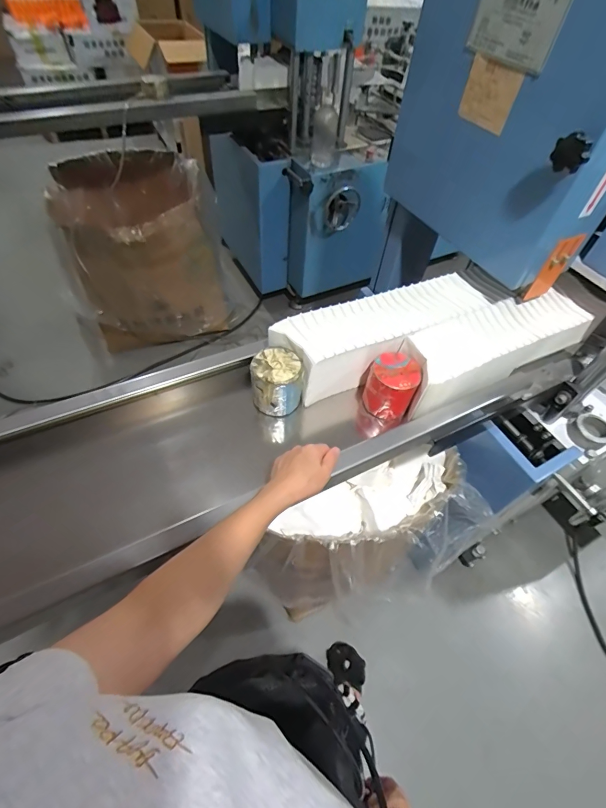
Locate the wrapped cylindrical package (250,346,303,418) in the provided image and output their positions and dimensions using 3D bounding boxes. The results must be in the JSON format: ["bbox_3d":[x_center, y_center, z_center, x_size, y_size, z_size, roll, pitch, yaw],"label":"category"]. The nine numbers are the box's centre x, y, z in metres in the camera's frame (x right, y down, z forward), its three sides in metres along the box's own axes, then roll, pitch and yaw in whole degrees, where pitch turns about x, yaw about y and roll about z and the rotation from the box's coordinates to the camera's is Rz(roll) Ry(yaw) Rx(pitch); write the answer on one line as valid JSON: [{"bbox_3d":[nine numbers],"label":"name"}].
[{"bbox_3d":[-0.046,-0.038,0.677,0.084,0.096,0.082,2,54,-3],"label":"wrapped cylindrical package"}]

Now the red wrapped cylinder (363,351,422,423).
[{"bbox_3d":[0.160,-0.034,0.696,0.084,0.096,0.091,2,54,-3],"label":"red wrapped cylinder"}]

